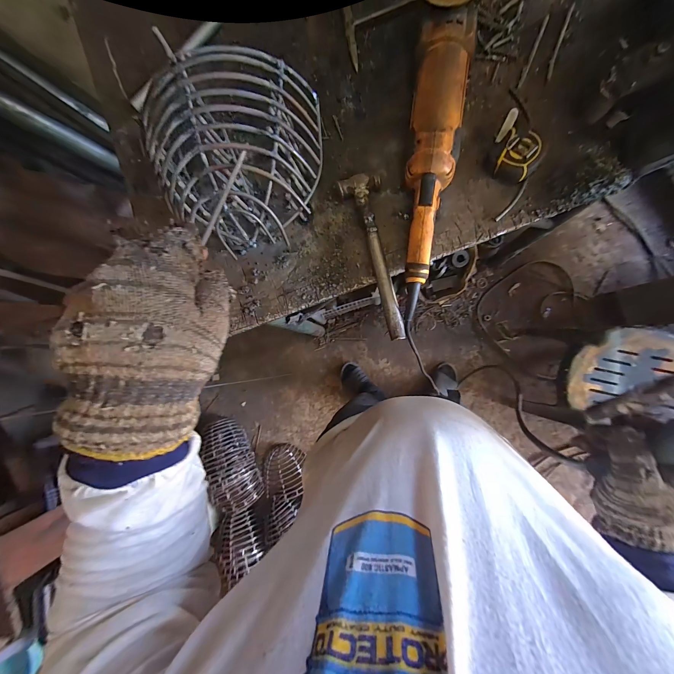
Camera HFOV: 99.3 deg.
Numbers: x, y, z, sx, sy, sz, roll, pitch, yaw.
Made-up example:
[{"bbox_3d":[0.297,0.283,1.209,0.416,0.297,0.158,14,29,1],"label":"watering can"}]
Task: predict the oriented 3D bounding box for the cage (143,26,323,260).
[{"bbox_3d":[-0.122,-0.220,0.345,0.197,0.095,0.201,0,89,9],"label":"cage"}]

